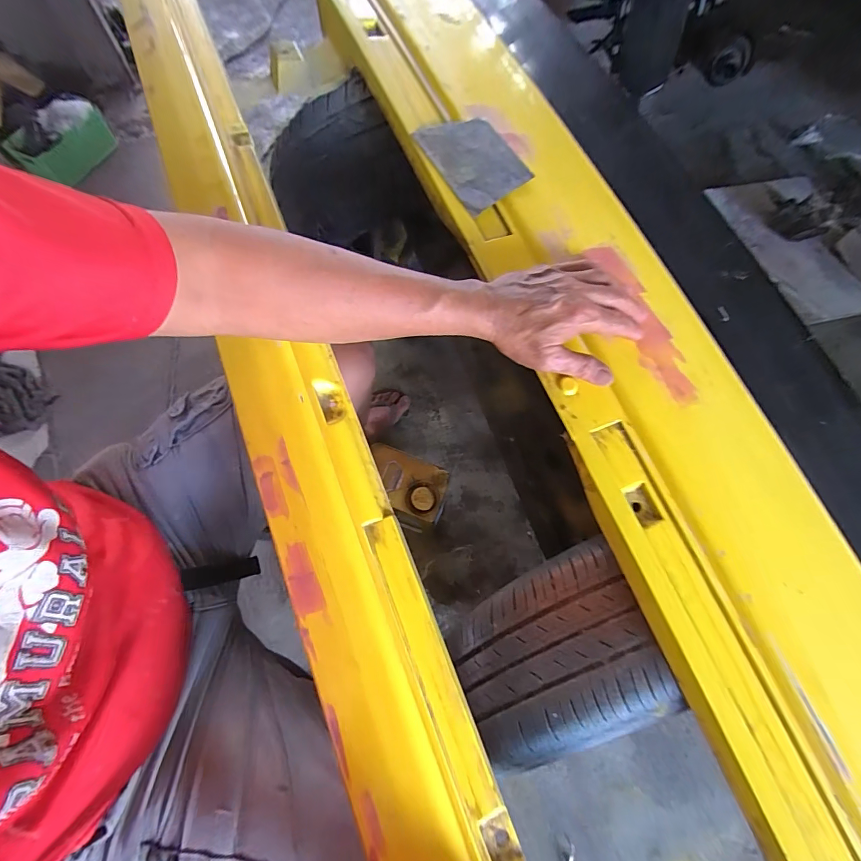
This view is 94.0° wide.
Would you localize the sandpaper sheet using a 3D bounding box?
[{"bbox_3d":[0.051,-0.317,0.469,0.097,0.006,0.130,-29,72,-13],"label":"sandpaper sheet"}]

